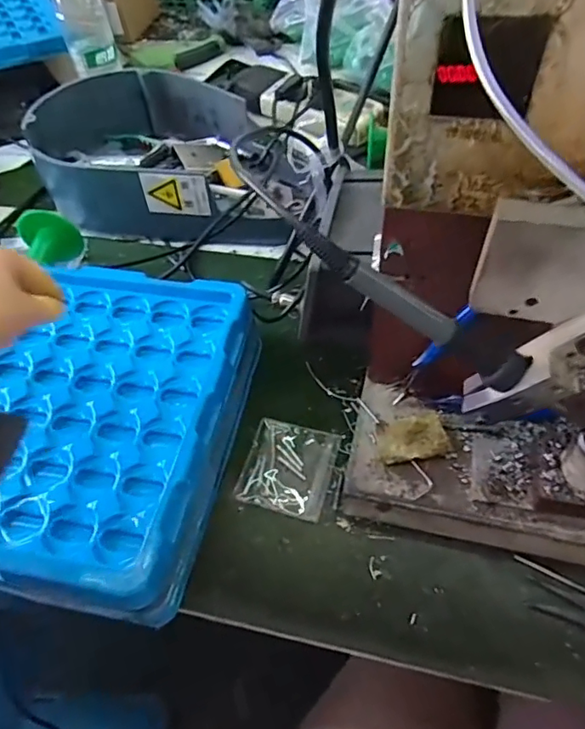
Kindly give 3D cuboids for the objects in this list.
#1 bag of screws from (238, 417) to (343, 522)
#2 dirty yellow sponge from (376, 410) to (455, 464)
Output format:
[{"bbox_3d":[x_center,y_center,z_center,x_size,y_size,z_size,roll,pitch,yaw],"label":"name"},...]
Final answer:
[{"bbox_3d":[-0.003,0.086,0.445,0.071,0.004,0.079,12,56,13],"label":"bag of screws"},{"bbox_3d":[0.089,0.055,0.395,0.051,0.010,0.035,-15,55,-6],"label":"dirty yellow sponge"}]

